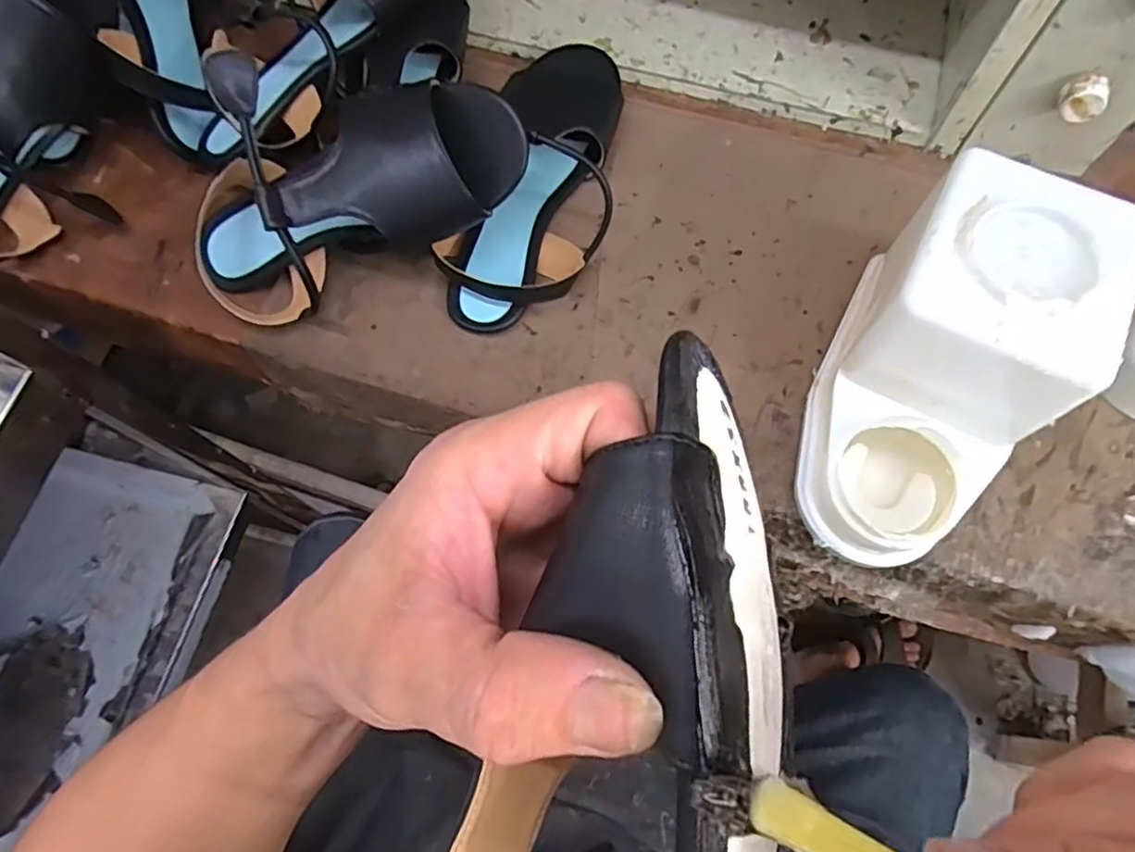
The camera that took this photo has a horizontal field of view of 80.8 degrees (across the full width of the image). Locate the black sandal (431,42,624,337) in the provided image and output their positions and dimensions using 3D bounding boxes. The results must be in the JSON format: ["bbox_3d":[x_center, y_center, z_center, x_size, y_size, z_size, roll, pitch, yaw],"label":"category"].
[{"bbox_3d":[-0.013,-0.178,0.443,0.106,0.072,0.239,18,71,7],"label":"black sandal"}]

